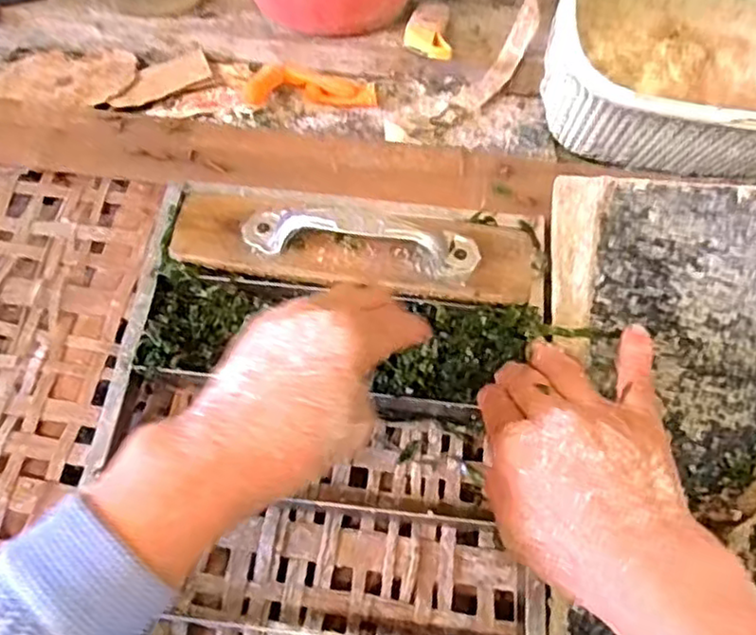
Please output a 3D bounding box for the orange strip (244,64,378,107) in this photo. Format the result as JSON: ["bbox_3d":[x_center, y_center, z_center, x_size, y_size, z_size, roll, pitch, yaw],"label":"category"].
[{"bbox_3d":[-0.060,-0.200,0.577,0.112,0.015,0.057,-8,47,-12],"label":"orange strip"}]

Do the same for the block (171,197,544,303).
[{"bbox_3d":[-0.014,-0.045,0.408,0.220,0.039,0.056,8,65,3],"label":"block"}]

